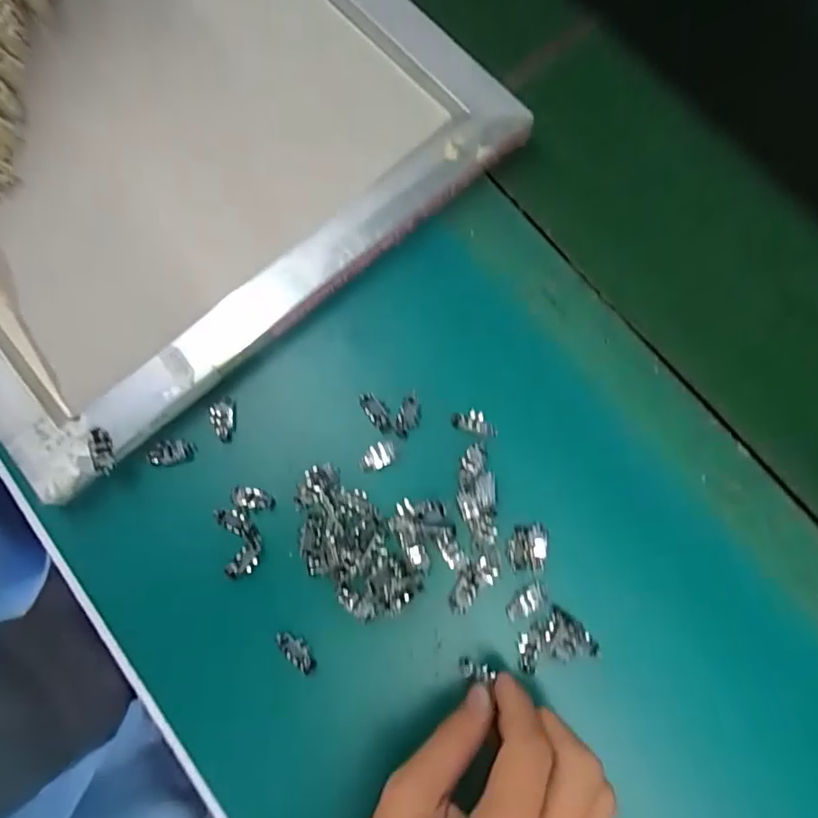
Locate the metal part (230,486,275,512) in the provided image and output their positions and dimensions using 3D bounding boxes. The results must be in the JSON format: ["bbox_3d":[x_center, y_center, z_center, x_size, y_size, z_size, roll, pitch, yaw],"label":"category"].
[{"bbox_3d":[-0.089,0.052,0.314,0.025,0.006,0.012,16,77,-9],"label":"metal part"}]

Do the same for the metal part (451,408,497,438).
[{"bbox_3d":[0.039,0.008,0.321,0.027,0.007,0.012,11,77,3],"label":"metal part"}]

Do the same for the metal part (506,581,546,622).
[{"bbox_3d":[0.065,0.106,0.298,0.026,0.004,0.012,-37,79,-8],"label":"metal part"}]

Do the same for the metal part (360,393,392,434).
[{"bbox_3d":[-0.018,0.002,0.325,0.012,0.006,0.026,-37,79,-8],"label":"metal part"}]

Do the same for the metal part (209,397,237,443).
[{"bbox_3d":[-0.110,0.007,0.324,0.013,0.011,0.025,2,76,1],"label":"metal part"}]

